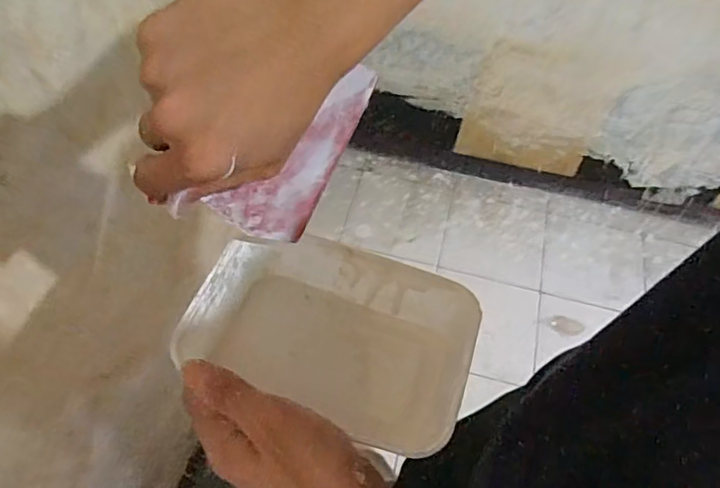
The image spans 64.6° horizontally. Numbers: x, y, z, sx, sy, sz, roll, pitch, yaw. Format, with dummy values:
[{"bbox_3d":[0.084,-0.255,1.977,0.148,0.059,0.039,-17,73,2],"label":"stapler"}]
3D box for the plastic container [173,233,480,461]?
[{"bbox_3d":[-0.016,0.062,0.370,0.172,0.050,0.110,17,56,8],"label":"plastic container"}]

